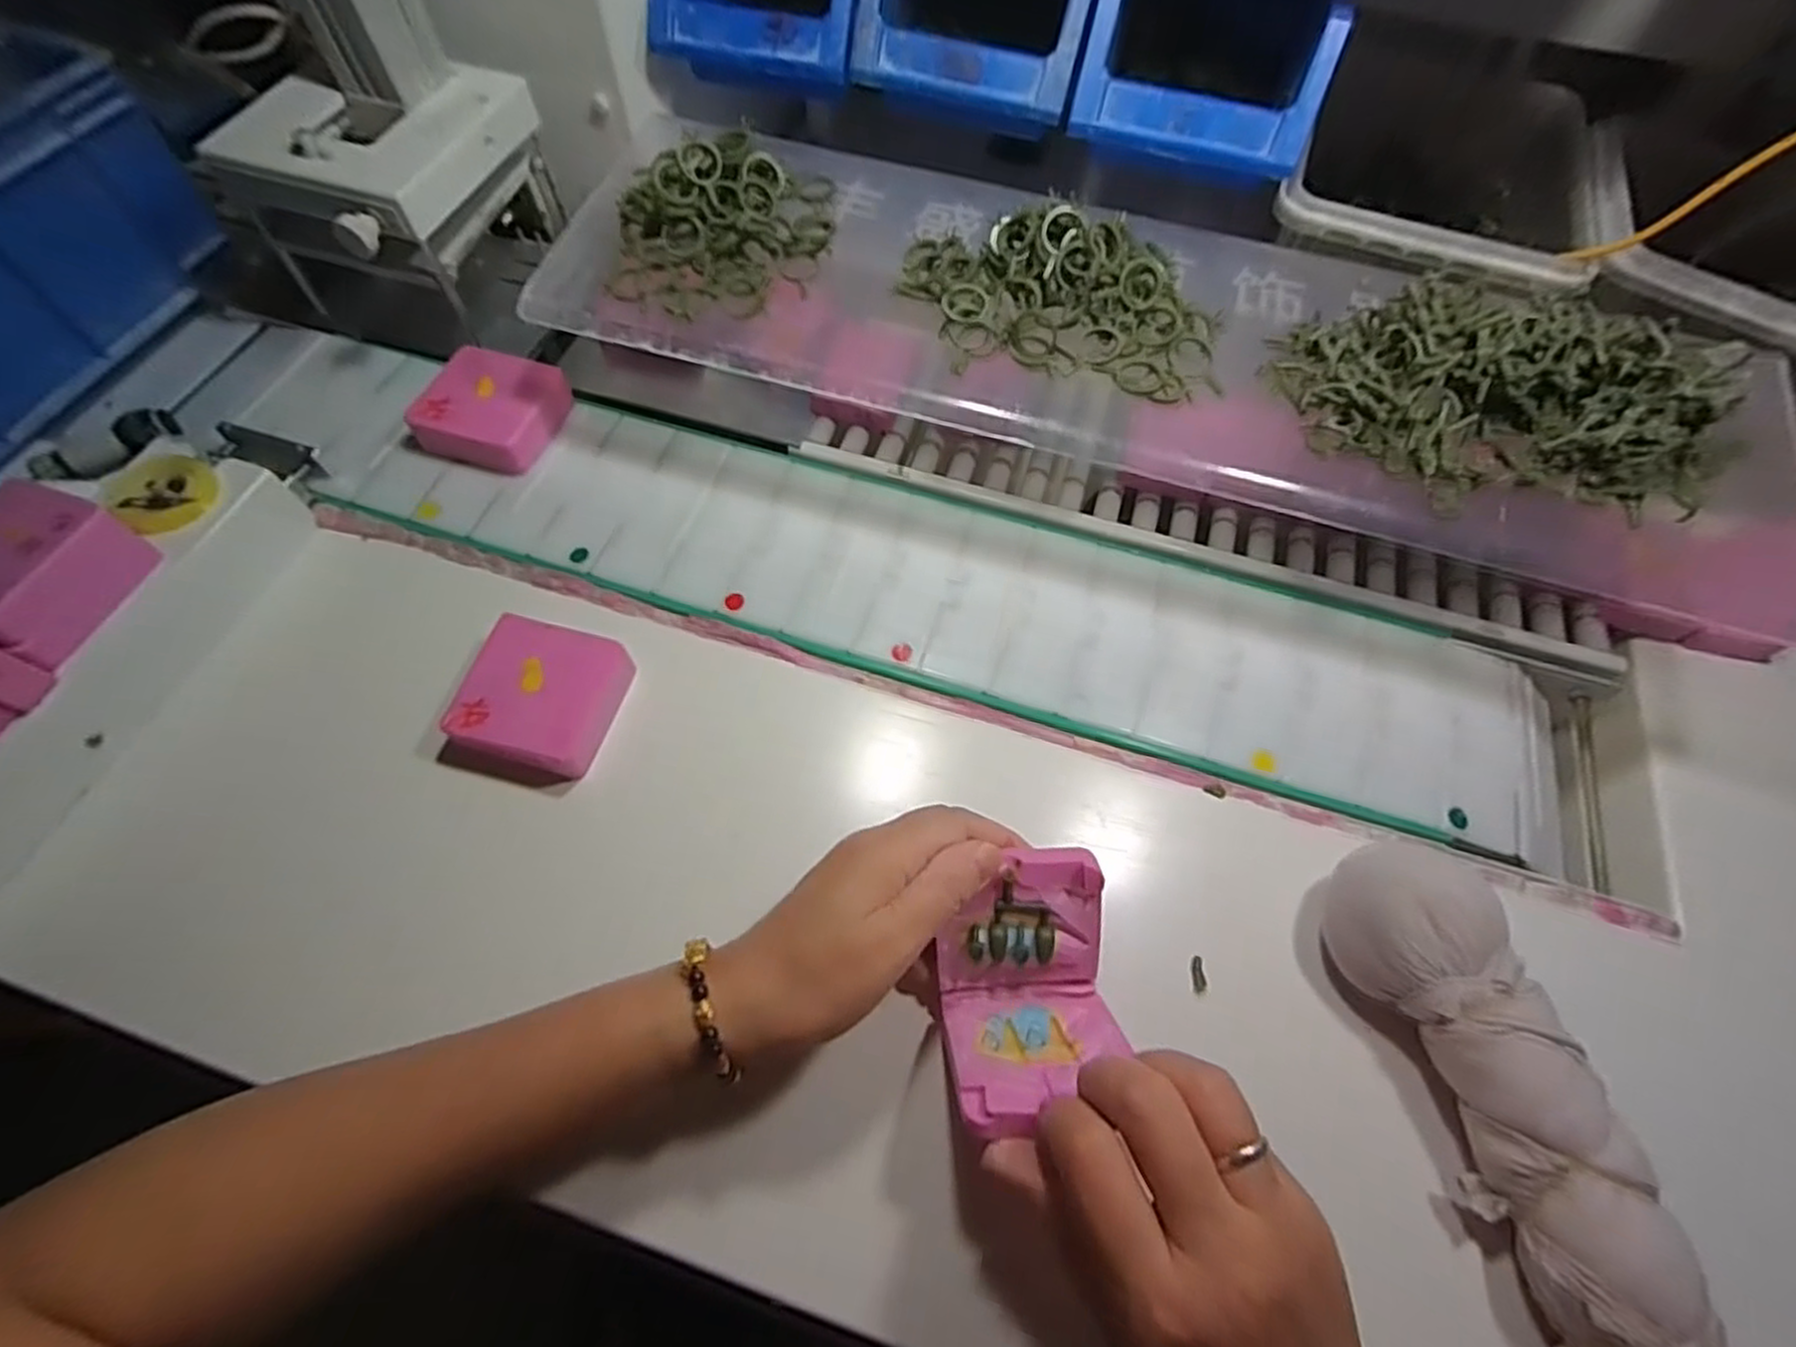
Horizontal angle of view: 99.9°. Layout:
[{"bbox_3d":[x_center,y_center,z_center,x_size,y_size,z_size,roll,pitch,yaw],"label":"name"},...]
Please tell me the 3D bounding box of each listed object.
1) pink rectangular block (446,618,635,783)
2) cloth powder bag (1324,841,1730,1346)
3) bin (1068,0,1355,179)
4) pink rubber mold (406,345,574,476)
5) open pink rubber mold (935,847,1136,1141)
[{"bbox_3d":[-0.176,0.012,0.376,0.067,0.025,0.068,15,63,5],"label":"pink rectangular block"},{"bbox_3d":[0.241,0.178,0.288,0.059,0.051,0.225,-14,64,-9],"label":"cloth powder bag"},{"bbox_3d":[0.177,-0.365,0.424,0.126,0.069,0.181,15,63,5],"label":"bin"},{"bbox_3d":[-0.245,-0.158,0.456,0.073,0.027,0.072,12,63,4],"label":"pink rubber mold"},{"bbox_3d":[0.051,0.125,0.303,0.069,0.051,0.090,-7,63,-6],"label":"open pink rubber mold"}]

